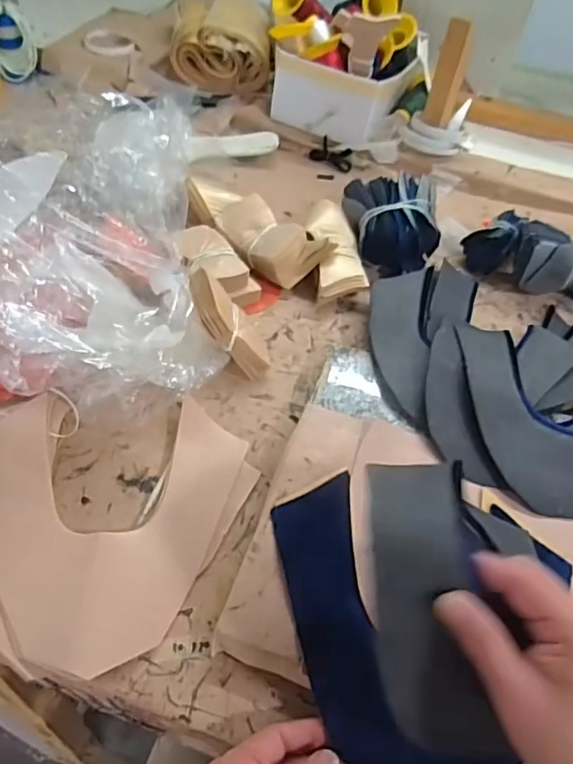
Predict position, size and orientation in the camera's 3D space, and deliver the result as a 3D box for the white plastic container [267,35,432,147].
[{"bbox_3d":[0.095,-0.457,0.864,0.170,0.084,0.193,27,52,14],"label":"white plastic container"}]

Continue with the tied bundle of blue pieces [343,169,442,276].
[{"bbox_3d":[0.127,-0.188,0.676,0.111,0.070,0.115,5,49,-3],"label":"tied bundle of blue pieces"}]

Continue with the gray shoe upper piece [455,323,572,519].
[{"bbox_3d":[0.272,0.032,0.532,0.212,0.045,0.207,4,49,-5],"label":"gray shoe upper piece"}]

